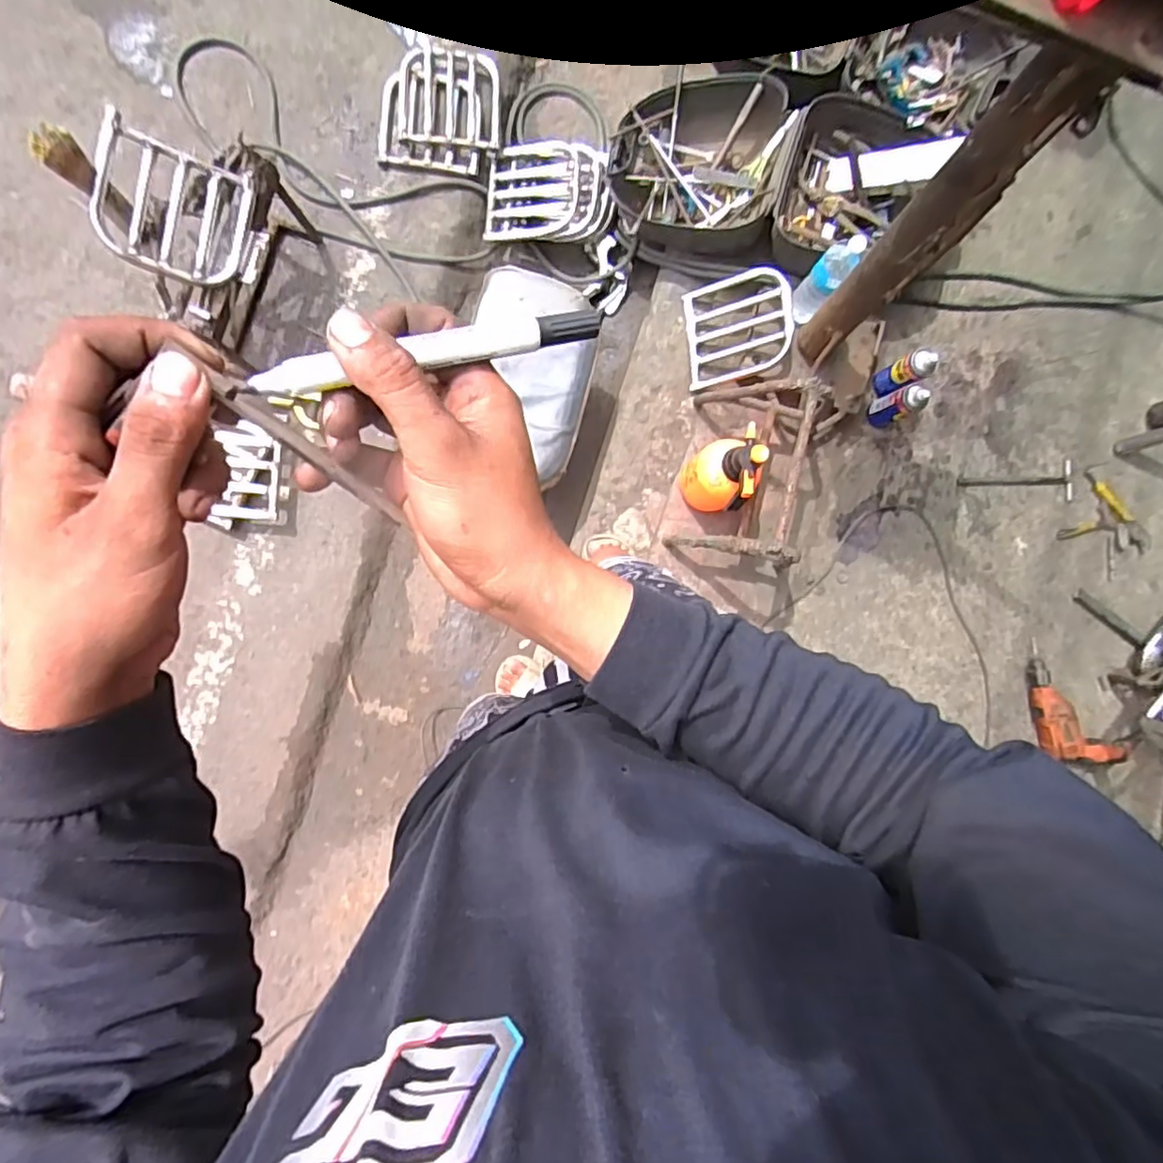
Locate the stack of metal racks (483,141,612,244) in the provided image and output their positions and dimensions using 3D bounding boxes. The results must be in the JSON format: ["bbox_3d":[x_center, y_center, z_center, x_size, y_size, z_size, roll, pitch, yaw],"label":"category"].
[{"bbox_3d":[-0.080,-0.992,1.595,0.310,0.095,0.238,4,87,-4],"label":"stack of metal racks"}]

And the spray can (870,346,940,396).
[{"bbox_3d":[0.744,-0.482,1.466,0.063,0.177,0.074,-33,90,-5],"label":"spray can"}]

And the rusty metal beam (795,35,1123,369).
[{"bbox_3d":[0.547,-0.560,1.090,0.096,0.730,0.068,42,85,-1],"label":"rusty metal beam"}]

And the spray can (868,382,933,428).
[{"bbox_3d":[0.730,-0.408,1.457,0.066,0.164,0.075,-28,89,-5],"label":"spray can"}]

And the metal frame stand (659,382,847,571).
[{"bbox_3d":[0.400,-0.251,1.362,0.326,0.302,0.431,17,86,-3],"label":"metal frame stand"}]

